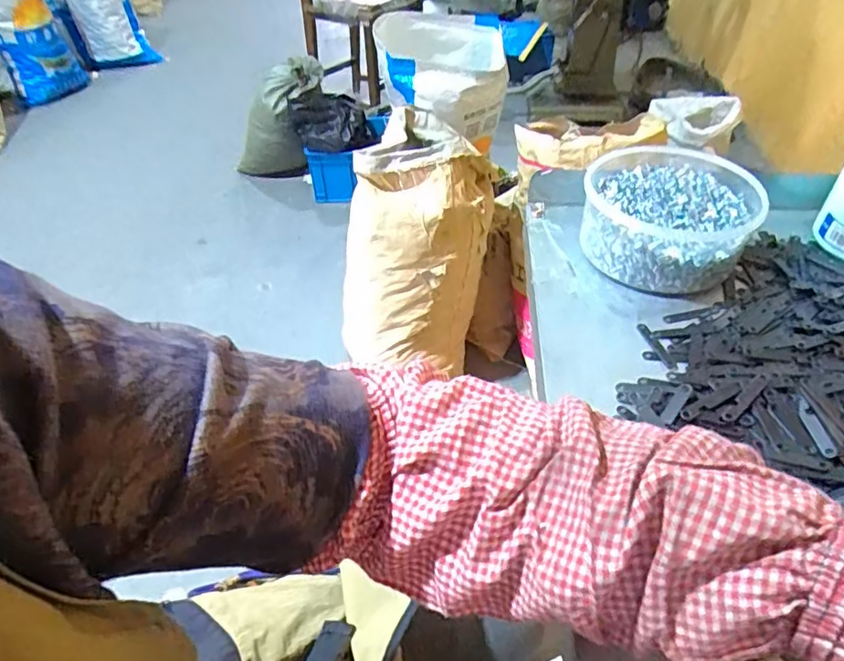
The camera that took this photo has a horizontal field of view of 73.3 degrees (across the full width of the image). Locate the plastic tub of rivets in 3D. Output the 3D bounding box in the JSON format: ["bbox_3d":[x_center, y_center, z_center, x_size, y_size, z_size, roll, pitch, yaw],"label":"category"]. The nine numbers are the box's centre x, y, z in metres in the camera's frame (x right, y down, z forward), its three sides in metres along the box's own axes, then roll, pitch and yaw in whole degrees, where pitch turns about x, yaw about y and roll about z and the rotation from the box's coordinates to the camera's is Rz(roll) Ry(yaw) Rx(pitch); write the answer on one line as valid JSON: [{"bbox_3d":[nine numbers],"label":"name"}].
[{"bbox_3d":[0.228,-0.110,0.529,0.146,0.061,0.165,19,47,22],"label":"plastic tub of rivets"}]

